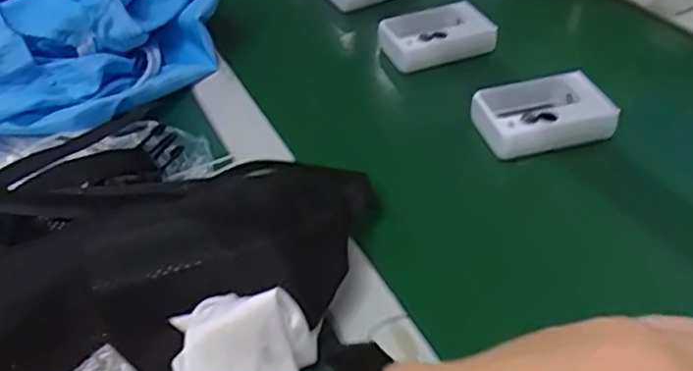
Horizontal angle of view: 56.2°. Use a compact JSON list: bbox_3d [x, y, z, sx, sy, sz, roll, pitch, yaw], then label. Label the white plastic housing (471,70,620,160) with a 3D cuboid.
[{"bbox_3d":[0.155,-0.061,0.523,0.100,0.024,0.071,-11,42,-8],"label":"white plastic housing"}]

